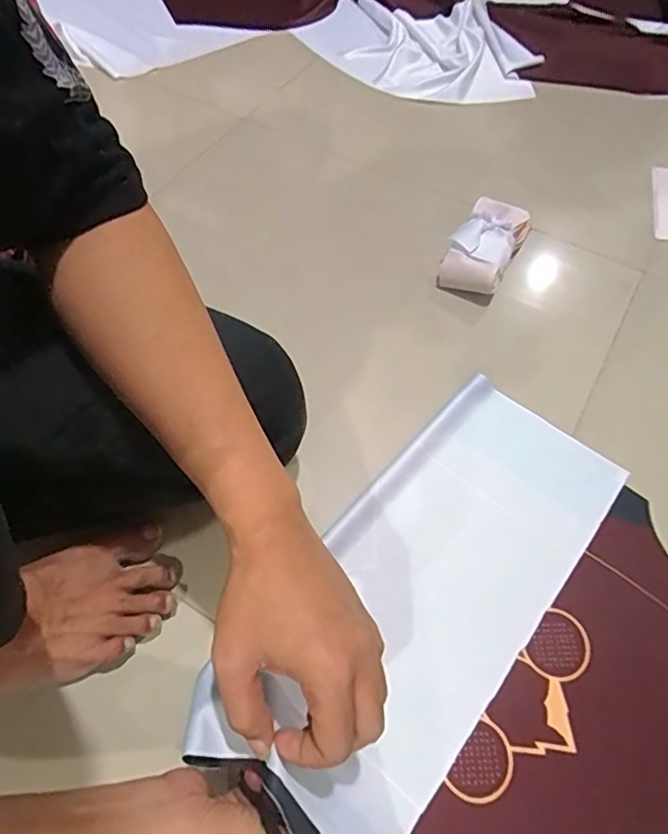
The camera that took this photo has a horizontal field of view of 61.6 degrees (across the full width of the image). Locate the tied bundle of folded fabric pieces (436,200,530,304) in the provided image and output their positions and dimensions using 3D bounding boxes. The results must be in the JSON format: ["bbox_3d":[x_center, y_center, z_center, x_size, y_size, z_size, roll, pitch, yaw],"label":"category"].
[{"bbox_3d":[0.181,-0.208,0.683,0.077,0.046,0.145,26,62,14],"label":"tied bundle of folded fabric pieces"}]

